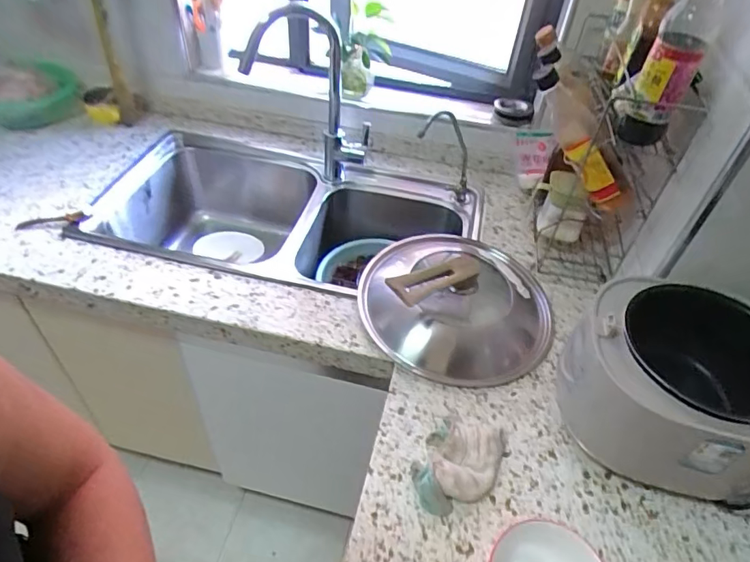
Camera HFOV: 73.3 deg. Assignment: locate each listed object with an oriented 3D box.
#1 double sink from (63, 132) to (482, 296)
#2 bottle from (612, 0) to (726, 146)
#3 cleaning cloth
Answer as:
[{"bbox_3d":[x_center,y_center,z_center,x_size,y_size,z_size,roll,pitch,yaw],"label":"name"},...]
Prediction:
[{"bbox_3d":[-0.175,-0.070,1.094,0.741,0.226,0.409,12,45,7],"label":"double sink"},{"bbox_3d":[0.379,-0.295,0.644,0.076,0.235,0.077,29,49,22],"label":"bottle"},{"bbox_3d":[0.110,0.231,0.653,0.093,0.042,0.141,24,47,18],"label":"cleaning cloth"}]

